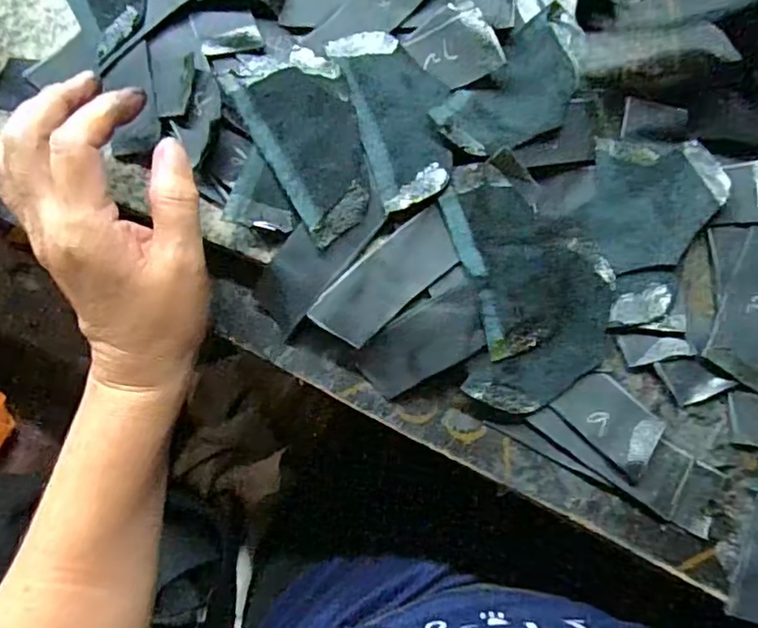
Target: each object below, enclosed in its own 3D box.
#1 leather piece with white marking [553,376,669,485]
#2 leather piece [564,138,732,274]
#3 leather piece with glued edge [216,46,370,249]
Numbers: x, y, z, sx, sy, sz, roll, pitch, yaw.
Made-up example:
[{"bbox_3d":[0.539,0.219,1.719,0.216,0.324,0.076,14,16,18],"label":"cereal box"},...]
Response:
[{"bbox_3d":[0.107,0.049,0.283,0.030,0.008,0.046,-44,81,-3],"label":"leather piece with white marking"},{"bbox_3d":[0.126,-0.056,0.296,0.059,0.008,0.071,38,86,8],"label":"leather piece"},{"bbox_3d":[-0.031,-0.084,0.291,0.049,0.012,0.090,-30,81,-1],"label":"leather piece with glued edge"}]

